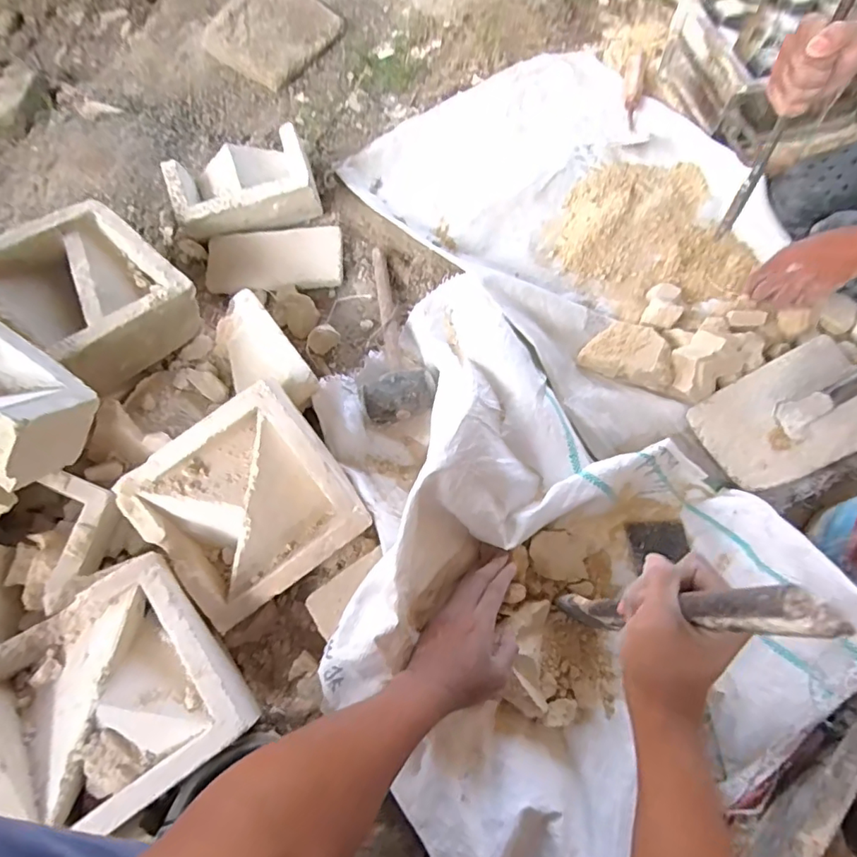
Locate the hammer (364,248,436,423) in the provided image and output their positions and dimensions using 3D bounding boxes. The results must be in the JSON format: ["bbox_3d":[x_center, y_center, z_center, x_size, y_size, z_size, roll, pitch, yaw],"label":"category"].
[{"bbox_3d":[-0.056,-0.147,0.756,0.093,0.064,0.293,-9,67,-2],"label":"hammer"}]

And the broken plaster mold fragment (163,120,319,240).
[{"bbox_3d":[-0.278,-0.365,0.833,0.209,0.109,0.112,-23,78,-2],"label":"broken plaster mold fragment"}]

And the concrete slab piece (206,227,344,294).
[{"bbox_3d":[-0.234,-0.255,0.830,0.200,0.024,0.101,-7,67,-1],"label":"concrete slab piece"}]

